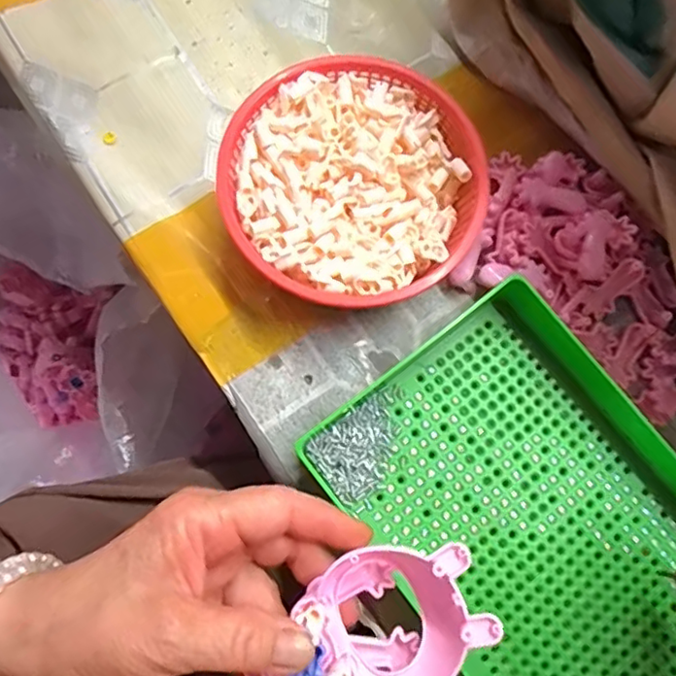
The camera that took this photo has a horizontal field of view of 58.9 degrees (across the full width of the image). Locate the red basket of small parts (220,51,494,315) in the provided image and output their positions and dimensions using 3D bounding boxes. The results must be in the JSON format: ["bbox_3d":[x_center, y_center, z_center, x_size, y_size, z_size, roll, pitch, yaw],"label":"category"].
[{"bbox_3d":[0.009,-0.081,0.327,0.130,0.048,0.135,4,77,0],"label":"red basket of small parts"}]

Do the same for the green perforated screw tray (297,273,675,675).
[{"bbox_3d":[0.108,0.097,0.303,0.154,0.022,0.223,-37,80,-9],"label":"green perforated screw tray"}]

